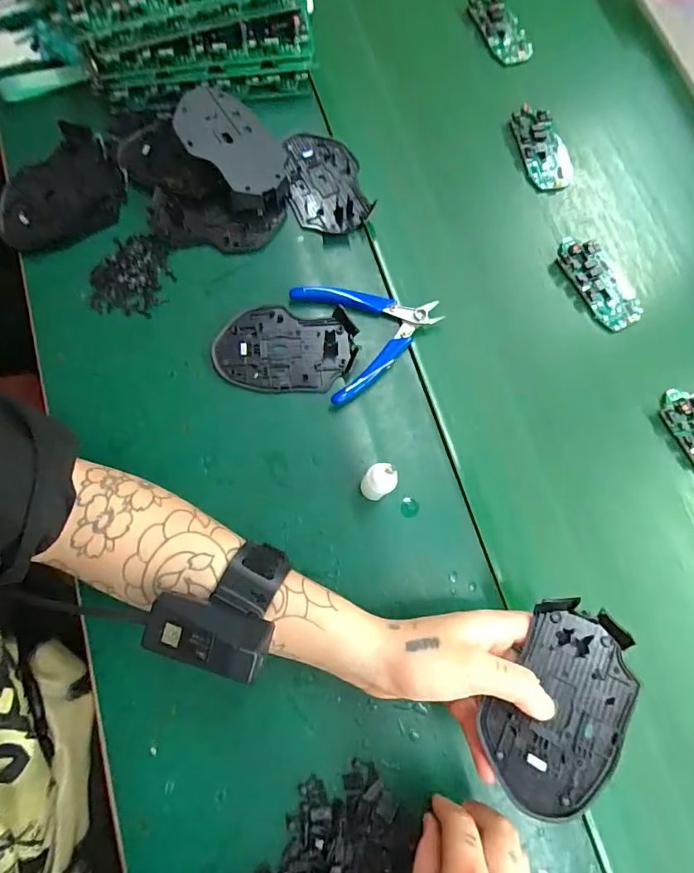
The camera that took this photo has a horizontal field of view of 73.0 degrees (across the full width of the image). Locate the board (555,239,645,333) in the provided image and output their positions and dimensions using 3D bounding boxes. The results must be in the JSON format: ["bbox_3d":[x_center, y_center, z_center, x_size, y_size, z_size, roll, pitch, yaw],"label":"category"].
[{"bbox_3d":[0.235,-0.145,0.436,0.047,0.014,0.098,-27,78,-10],"label":"board"}]

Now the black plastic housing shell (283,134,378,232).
[{"bbox_3d":[-0.022,-0.235,0.434,0.070,0.015,0.107,-18,77,-8],"label":"black plastic housing shell"}]

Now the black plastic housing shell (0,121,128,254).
[{"bbox_3d":[-0.251,-0.209,0.409,0.115,0.035,0.080,-40,82,-12],"label":"black plastic housing shell"}]

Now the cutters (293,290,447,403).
[{"bbox_3d":[0.024,-0.094,0.397,0.115,0.020,0.108,-20,77,-9],"label":"cutters"}]

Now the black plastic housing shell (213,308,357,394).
[{"bbox_3d":[-0.052,-0.074,0.394,0.114,0.015,0.073,5,74,-2],"label":"black plastic housing shell"}]

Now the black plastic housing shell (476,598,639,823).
[{"bbox_3d":[0.129,0.161,0.281,0.065,0.020,0.115,32,77,9],"label":"black plastic housing shell"}]

